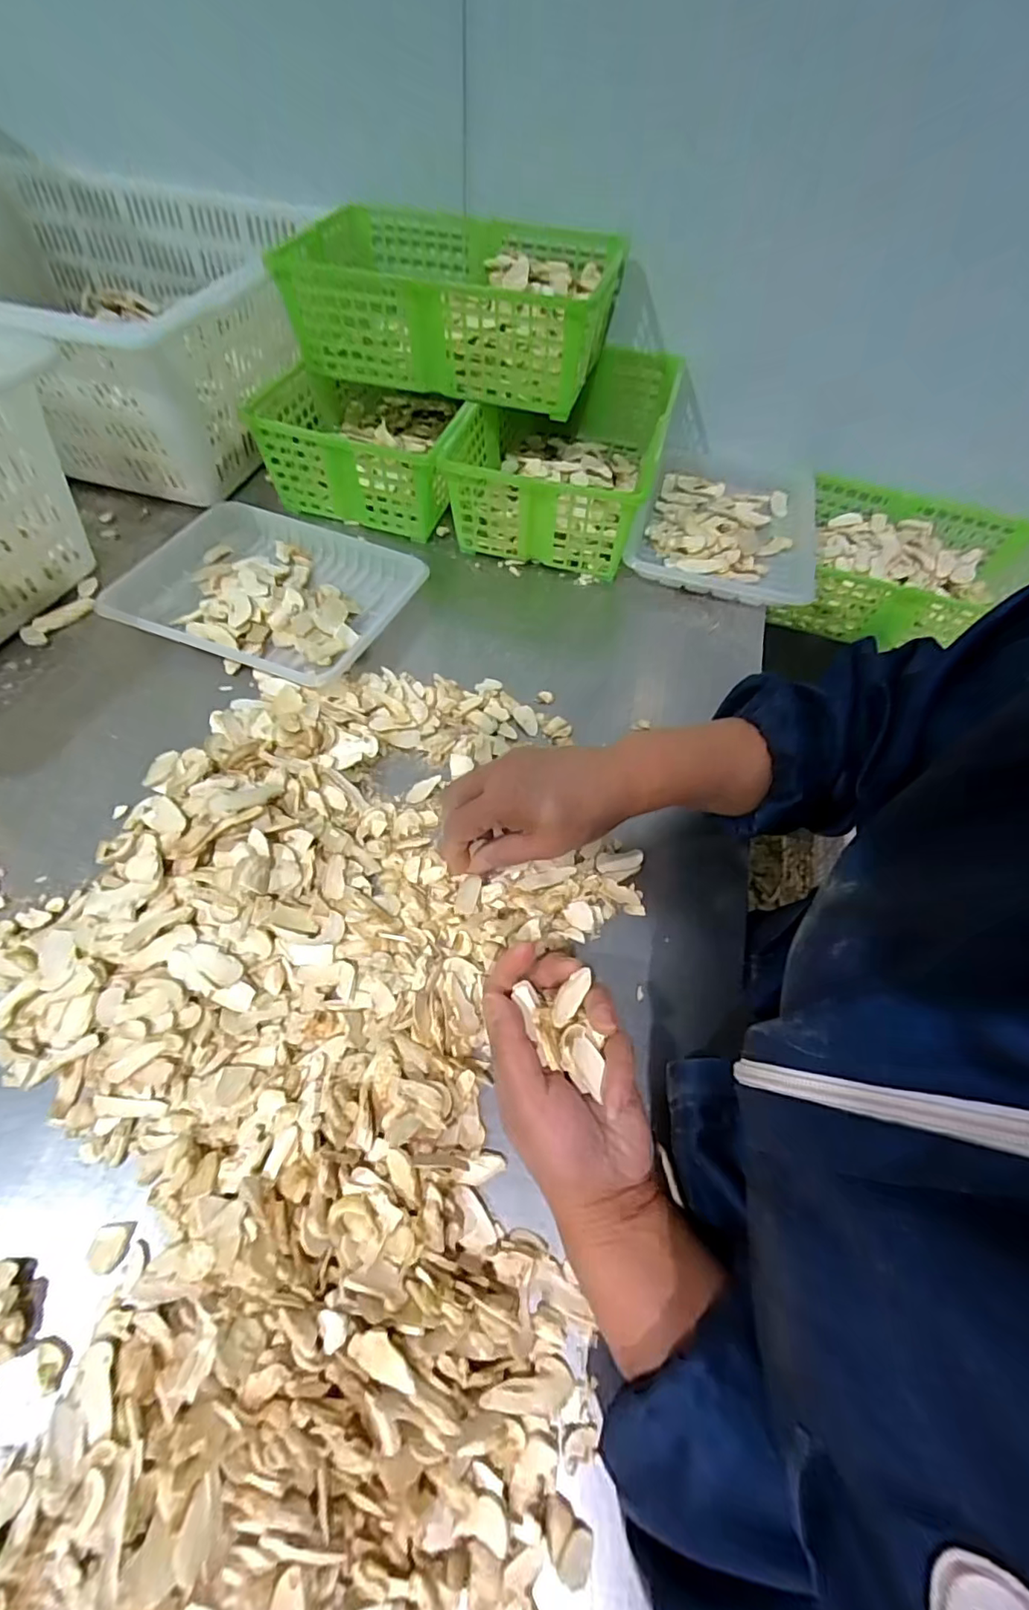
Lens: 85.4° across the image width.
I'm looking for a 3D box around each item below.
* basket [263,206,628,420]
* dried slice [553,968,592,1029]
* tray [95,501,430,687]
[{"bbox_3d":[-0.068,-0.568,0.630,0.354,0.096,0.240,17,59,6],"label":"basket"},{"bbox_3d":[0.034,0.113,0.330,0.013,0.004,0.037,30,89,13],"label":"dried slice"},{"bbox_3d":[-0.248,-0.219,0.564,0.268,0.032,0.213,23,60,10],"label":"tray"}]

